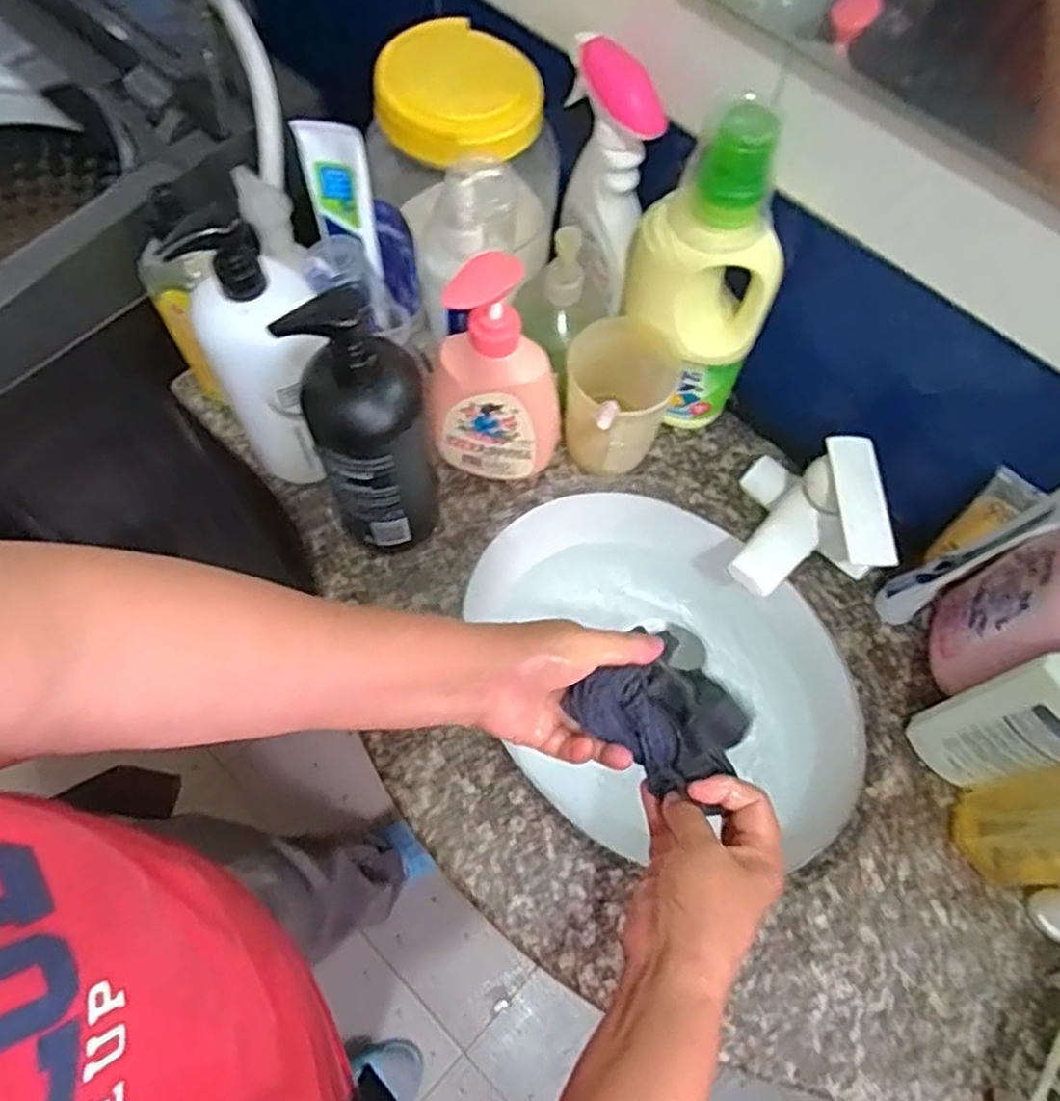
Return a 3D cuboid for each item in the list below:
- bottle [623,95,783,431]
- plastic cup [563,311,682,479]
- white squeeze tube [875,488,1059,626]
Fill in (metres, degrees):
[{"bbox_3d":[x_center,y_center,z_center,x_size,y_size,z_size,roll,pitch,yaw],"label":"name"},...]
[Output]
[{"bbox_3d":[0.128,-0.198,0.590,0.068,0.278,0.109,-41,73,-18],"label":"bottle"},{"bbox_3d":[0.071,-0.114,0.637,0.085,0.121,0.102,11,65,3],"label":"plastic cup"},{"bbox_3d":[0.328,-0.001,0.556,0.065,0.201,0.032,-21,68,-11],"label":"white squeeze tube"}]

